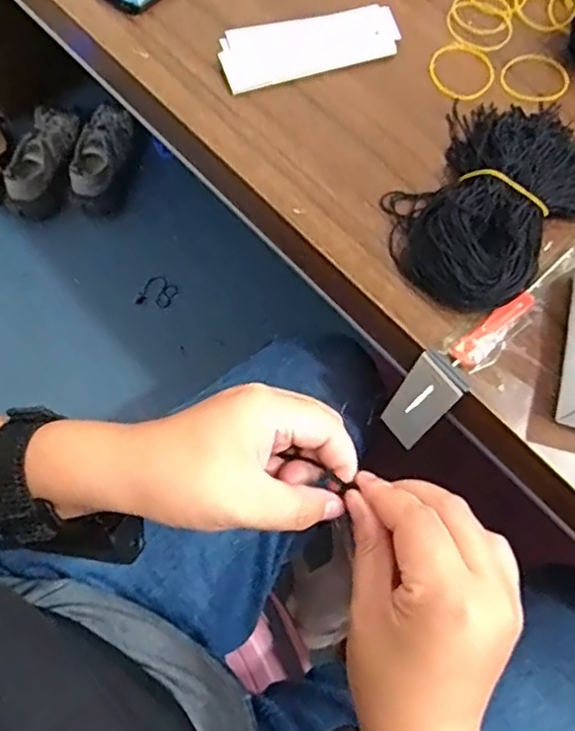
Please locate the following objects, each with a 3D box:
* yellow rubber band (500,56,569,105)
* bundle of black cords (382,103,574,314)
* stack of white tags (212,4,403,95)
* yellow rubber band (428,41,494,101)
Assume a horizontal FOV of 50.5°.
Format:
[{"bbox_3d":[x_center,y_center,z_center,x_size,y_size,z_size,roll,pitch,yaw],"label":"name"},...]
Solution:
[{"bbox_3d":[0.181,-0.210,0.446,0.051,0.004,0.046,-14,70,-7],"label":"yellow rubber band"},{"bbox_3d":[0.139,-0.108,0.386,0.122,0.034,0.177,32,71,10],"label":"bundle of black cords"},{"bbox_3d":[0.017,-0.232,0.443,0.133,0.013,0.053,-17,70,-9],"label":"stack of white tags"},{"bbox_3d":[0.128,-0.215,0.445,0.054,0.004,0.047,-42,76,-16],"label":"yellow rubber band"}]

